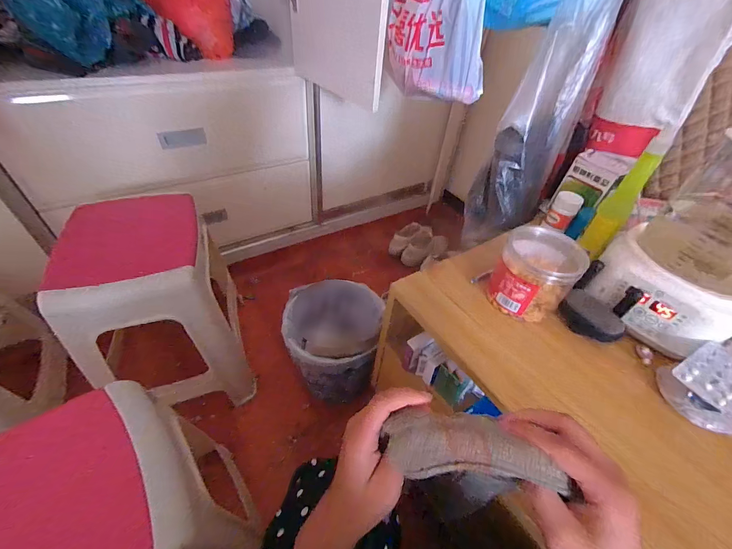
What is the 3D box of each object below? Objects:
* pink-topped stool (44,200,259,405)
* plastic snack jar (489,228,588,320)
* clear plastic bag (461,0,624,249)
[{"bbox_3d":[-0.465,0.084,0.753,0.260,0.437,0.347,-15,48,-19],"label":"pink-topped stool"},{"bbox_3d":[0.233,0.000,0.440,0.098,0.099,0.092,3,45,-3],"label":"plastic snack jar"},{"bbox_3d":[0.325,-0.335,0.522,0.122,0.585,0.211,26,48,19],"label":"clear plastic bag"}]

